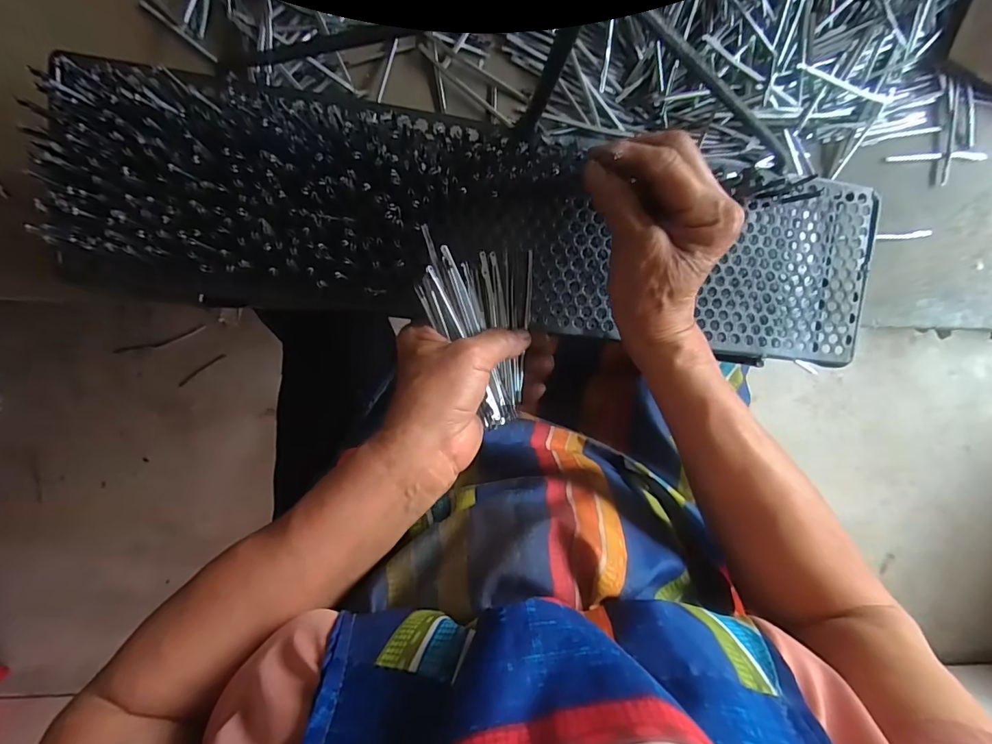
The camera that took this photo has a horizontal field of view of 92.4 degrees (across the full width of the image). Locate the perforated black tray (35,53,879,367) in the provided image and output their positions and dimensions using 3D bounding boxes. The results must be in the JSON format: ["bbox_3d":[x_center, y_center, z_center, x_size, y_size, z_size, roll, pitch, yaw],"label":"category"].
[{"bbox_3d":[0.014,-0.103,0.353,0.578,0.056,0.142,5,97,-12],"label":"perforated black tray"}]

